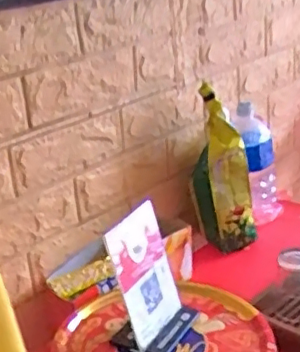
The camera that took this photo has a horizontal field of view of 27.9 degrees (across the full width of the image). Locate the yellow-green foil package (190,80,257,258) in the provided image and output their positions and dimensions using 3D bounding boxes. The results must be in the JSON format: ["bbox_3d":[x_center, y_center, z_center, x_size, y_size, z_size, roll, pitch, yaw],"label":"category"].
[{"bbox_3d":[0.118,-0.001,0.978,0.100,0.242,0.069,-3,23,6],"label":"yellow-green foil package"}]

